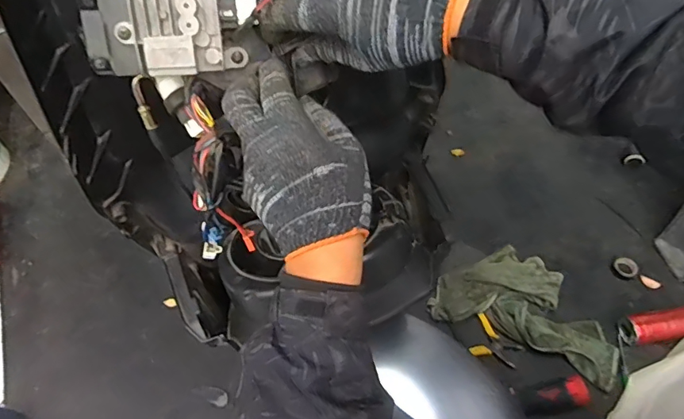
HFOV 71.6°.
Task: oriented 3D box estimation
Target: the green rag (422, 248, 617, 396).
[{"bbox_3d":[0.396,0.197,1.004,0.376,0.058,0.211,18,58,17],"label":"green rag"}]

